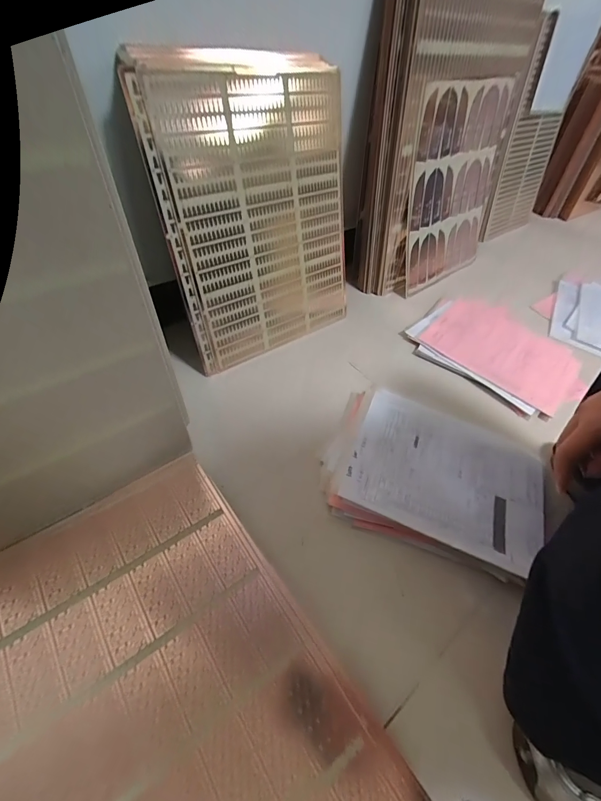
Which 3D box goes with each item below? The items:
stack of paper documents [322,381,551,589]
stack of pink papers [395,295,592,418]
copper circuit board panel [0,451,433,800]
[{"bbox_3d":[0.213,0.112,0.573,0.331,0.025,0.258,22,50,12],"label":"stack of paper documents"},{"bbox_3d":[0.447,-0.116,0.824,0.364,0.028,0.307,37,59,18],"label":"stack of pink papers"},{"bbox_3d":[-0.161,0.305,0.360,0.360,0.011,0.479,-29,57,-26],"label":"copper circuit board panel"}]

